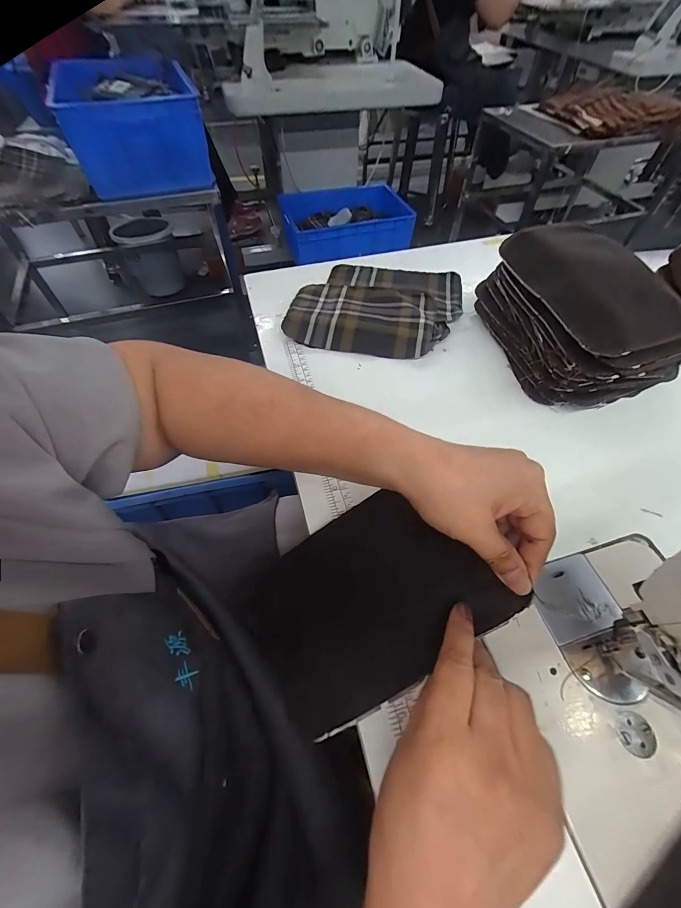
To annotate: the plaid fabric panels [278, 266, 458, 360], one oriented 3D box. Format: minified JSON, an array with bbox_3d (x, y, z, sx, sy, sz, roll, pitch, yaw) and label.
[{"bbox_3d":[0.052,-0.213,0.491,0.224,0.014,0.206,11,57,6],"label":"plaid fabric panels"}]

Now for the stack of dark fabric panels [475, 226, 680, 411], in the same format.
[{"bbox_3d":[0.271,-0.156,0.396,0.151,0.106,0.204,-7,56,-5],"label":"stack of dark fabric panels"}]

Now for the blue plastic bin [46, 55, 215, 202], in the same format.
[{"bbox_3d":[-0.633,-1.003,1.059,0.347,0.222,0.519,-24,60,-16],"label":"blue plastic bin"}]

